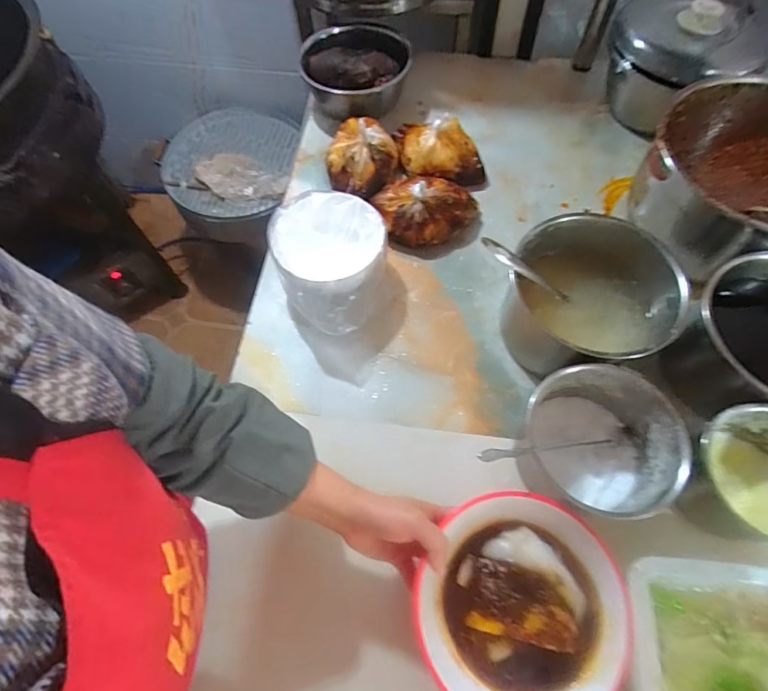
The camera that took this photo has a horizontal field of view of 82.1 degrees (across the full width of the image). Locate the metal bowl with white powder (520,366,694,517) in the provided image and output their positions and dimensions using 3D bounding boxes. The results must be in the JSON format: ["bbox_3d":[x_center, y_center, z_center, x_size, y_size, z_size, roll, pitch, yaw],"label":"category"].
[{"bbox_3d":[0.238,0.112,0.506,0.159,0.104,0.142,32,69,14],"label":"metal bowl with white powder"}]

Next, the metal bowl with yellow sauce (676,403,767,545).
[{"bbox_3d":[0.404,0.143,0.479,0.120,0.091,0.136,-23,67,-10],"label":"metal bowl with yellow sauce"}]

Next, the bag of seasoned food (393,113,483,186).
[{"bbox_3d":[0.093,-0.328,0.746,0.173,0.071,0.097,14,65,6],"label":"bag of seasoned food"}]

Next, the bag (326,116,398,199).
[{"bbox_3d":[-0.038,-0.320,0.742,0.117,0.066,0.162,5,65,2],"label":"bag"}]

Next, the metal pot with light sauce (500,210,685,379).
[{"bbox_3d":[0.260,-0.059,0.578,0.194,0.127,0.194,0,65,0],"label":"metal pot with light sauce"}]

